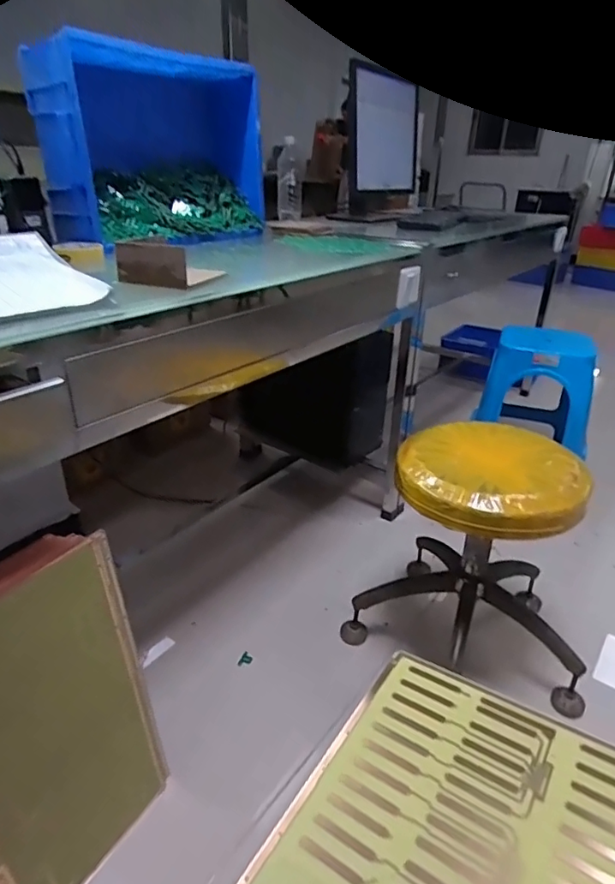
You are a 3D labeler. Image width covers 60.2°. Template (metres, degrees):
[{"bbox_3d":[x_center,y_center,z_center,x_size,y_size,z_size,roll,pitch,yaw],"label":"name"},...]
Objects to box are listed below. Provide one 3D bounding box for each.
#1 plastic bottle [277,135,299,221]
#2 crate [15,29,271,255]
[{"bbox_3d":[-0.053,-0.745,1.523,0.068,0.203,0.065,1,28,0],"label":"plastic bottle"},{"bbox_3d":[-0.302,-0.604,1.124,0.166,0.326,0.475,25,36,38],"label":"crate"}]

